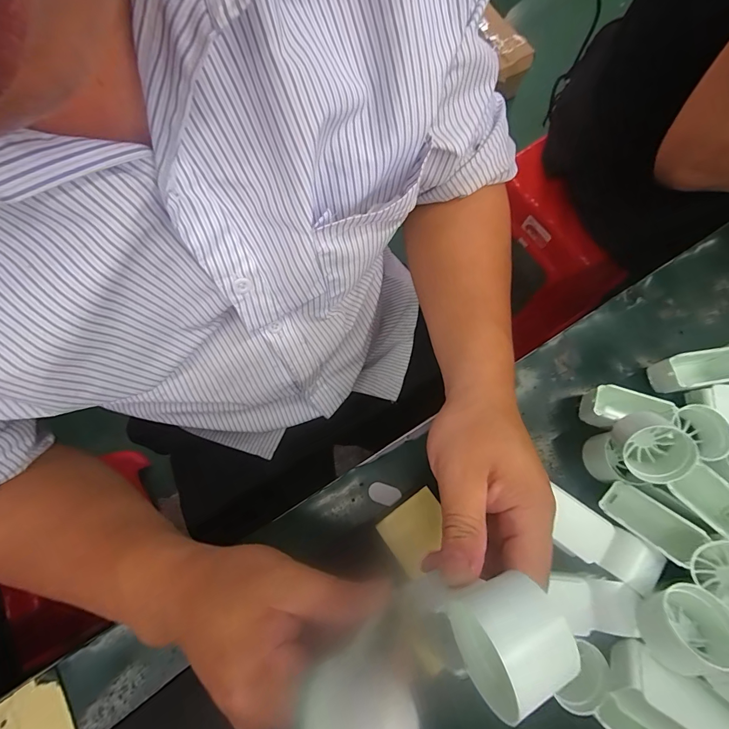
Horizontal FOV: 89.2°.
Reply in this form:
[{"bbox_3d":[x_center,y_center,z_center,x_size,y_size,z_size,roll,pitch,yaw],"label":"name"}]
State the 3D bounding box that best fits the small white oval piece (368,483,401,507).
[{"bbox_3d":[0.015,0.101,0.287,0.025,0.004,0.015,19,76,3],"label":"small white oval piece"}]

